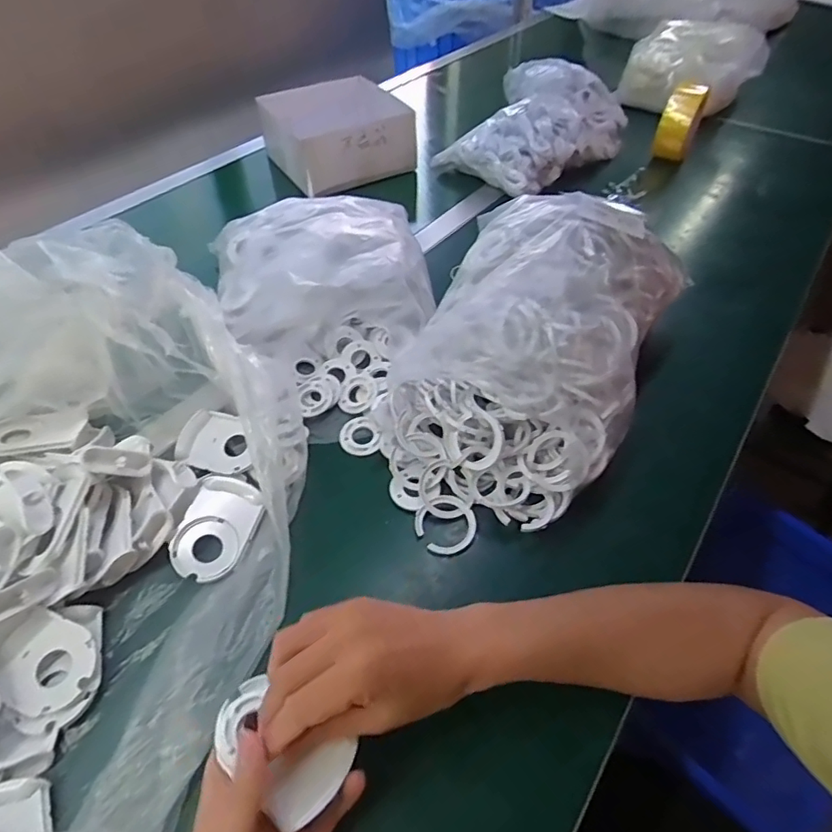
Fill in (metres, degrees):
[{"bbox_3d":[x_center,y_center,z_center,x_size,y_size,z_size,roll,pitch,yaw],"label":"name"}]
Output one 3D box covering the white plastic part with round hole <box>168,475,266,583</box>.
[{"bbox_3d":[-0.167,0.092,0.434,0.057,0.023,0.082,13,51,11],"label":"white plastic part with round hole"}]

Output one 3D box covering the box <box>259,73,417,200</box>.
[{"bbox_3d":[-0.132,-0.480,0.891,0.207,0.090,0.203,-26,54,-20],"label":"box"}]

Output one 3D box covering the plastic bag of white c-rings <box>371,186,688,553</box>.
[{"bbox_3d":[0.109,-0.068,0.507,0.222,0.138,0.369,22,53,18],"label":"plastic bag of white c-rings"}]

